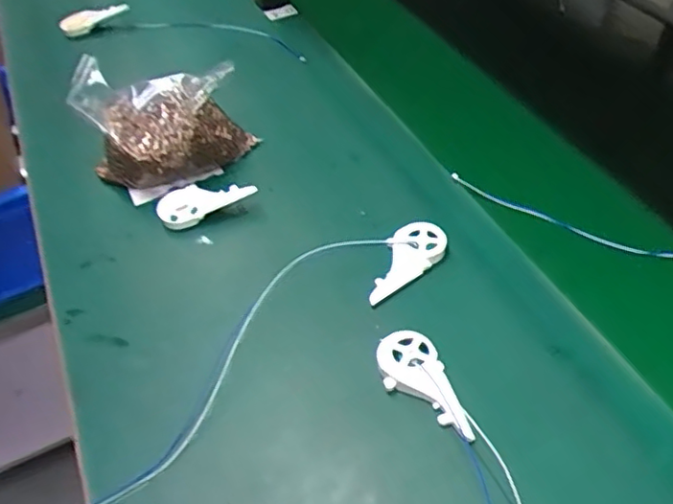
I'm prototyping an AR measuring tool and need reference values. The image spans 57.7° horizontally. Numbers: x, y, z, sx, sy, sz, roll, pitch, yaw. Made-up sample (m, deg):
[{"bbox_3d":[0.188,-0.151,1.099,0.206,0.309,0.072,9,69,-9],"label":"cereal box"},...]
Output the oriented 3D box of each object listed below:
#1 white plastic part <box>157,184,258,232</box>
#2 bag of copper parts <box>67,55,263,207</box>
[{"bbox_3d":[-0.127,-0.051,0.607,0.099,0.015,0.048,-13,47,10],"label":"white plastic part"},{"bbox_3d":[-0.185,-0.140,0.661,0.167,0.091,0.140,-20,50,-13],"label":"bag of copper parts"}]

